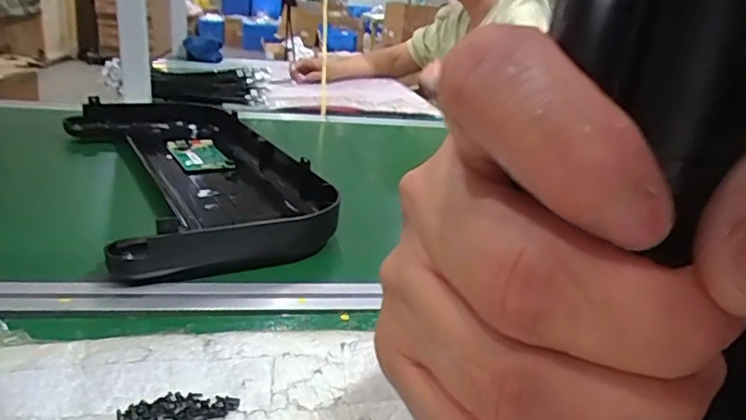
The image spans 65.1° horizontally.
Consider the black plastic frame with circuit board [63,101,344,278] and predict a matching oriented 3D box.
[{"bbox_3d":[-0.210,-0.051,0.655,0.206,0.047,0.468,-7,23,-30],"label":"black plastic frame with circuit board"}]

